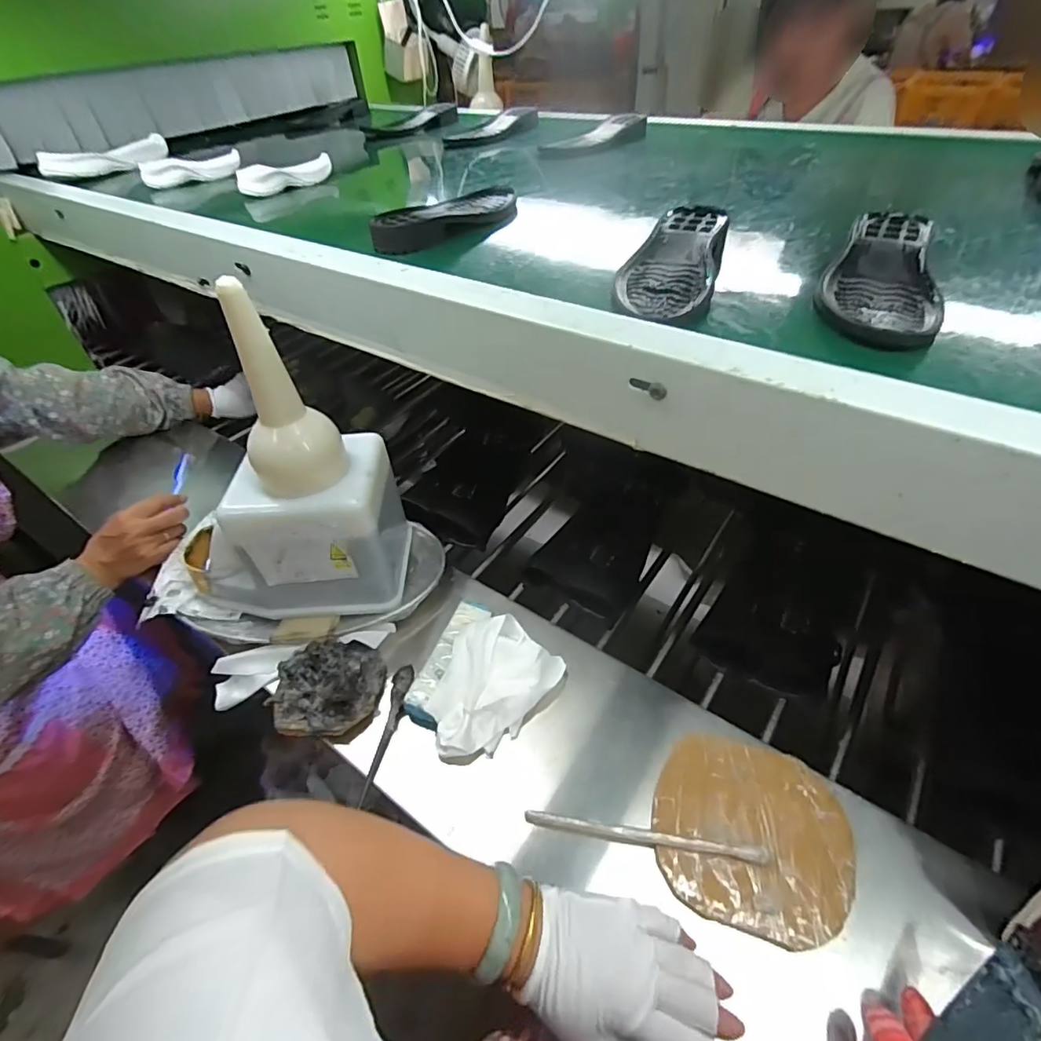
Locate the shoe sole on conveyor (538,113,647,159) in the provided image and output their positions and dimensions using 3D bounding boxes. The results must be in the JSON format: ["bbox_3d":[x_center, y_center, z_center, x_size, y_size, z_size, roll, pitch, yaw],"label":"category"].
[{"bbox_3d":[0.122,-0.628,0.857,0.197,0.031,0.075,-33,52,-26],"label":"shoe sole on conveyor"}]

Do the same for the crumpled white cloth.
[{"bbox_3d":[-0.036,0.163,0.527,0.103,0.030,0.138,29,53,28],"label":"crumpled white cloth"}]

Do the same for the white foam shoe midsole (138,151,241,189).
[{"bbox_3d":[-0.526,-0.565,0.845,0.148,0.030,0.057,-26,49,-21],"label":"white foam shoe midsole"}]

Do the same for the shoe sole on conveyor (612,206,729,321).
[{"bbox_3d":[0.132,-0.226,0.455,0.076,0.027,0.196,12,47,16],"label":"shoe sole on conveyor"}]

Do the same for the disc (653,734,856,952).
[{"bbox_3d":[0.192,0.258,0.440,0.149,0.010,0.141,-2,45,2],"label":"disc"}]

